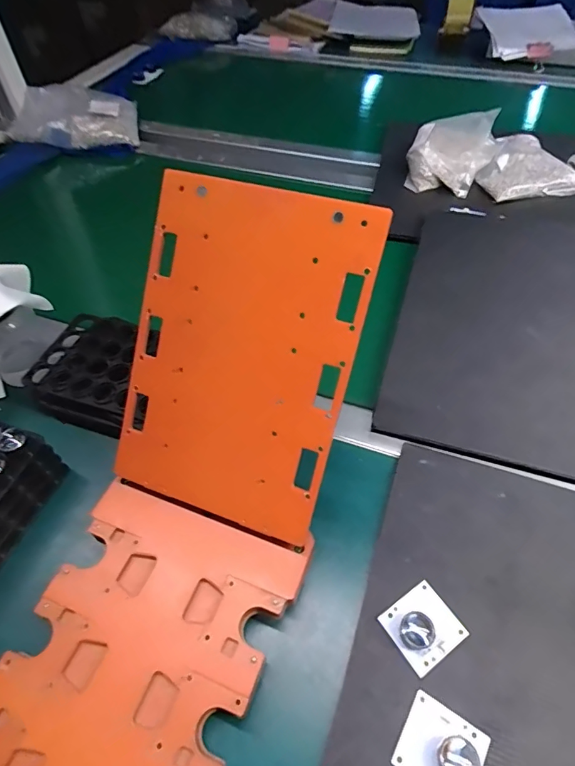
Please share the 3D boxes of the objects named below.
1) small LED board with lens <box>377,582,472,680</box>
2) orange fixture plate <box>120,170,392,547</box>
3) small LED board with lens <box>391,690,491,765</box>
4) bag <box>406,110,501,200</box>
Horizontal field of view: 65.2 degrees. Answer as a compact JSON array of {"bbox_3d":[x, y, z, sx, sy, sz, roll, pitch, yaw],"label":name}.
[{"bbox_3d":[0.097,0.169,0.315,0.048,0.018,0.045,-29,55,-18],"label":"small LED board with lens"},{"bbox_3d":[-0.034,-0.015,0.318,0.152,0.231,0.011,16,12,14],"label":"orange fixture plate"},{"bbox_3d":[0.095,0.225,0.274,0.047,0.016,0.044,26,57,22],"label":"small LED board with lens"},{"bbox_3d":[0.250,-0.360,0.694,0.122,0.049,0.167,21,56,18],"label":"bag"}]

